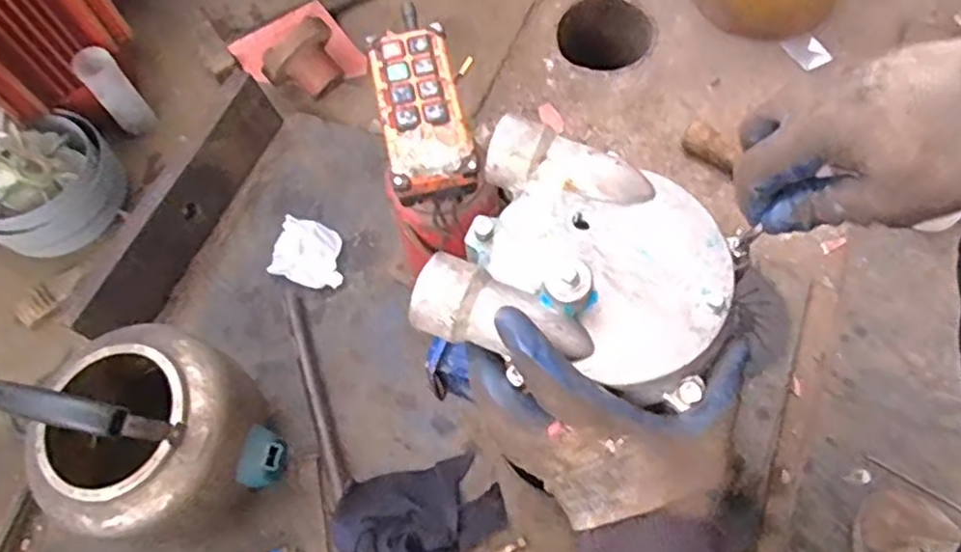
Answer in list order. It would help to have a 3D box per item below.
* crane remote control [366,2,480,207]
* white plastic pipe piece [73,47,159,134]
[{"bbox_3d":[-0.054,-0.156,0.617,0.075,0.040,0.208,-11,66,-2],"label":"crane remote control"},{"bbox_3d":[-0.513,-0.258,0.979,0.053,0.130,0.053,-42,71,-15],"label":"white plastic pipe piece"}]

